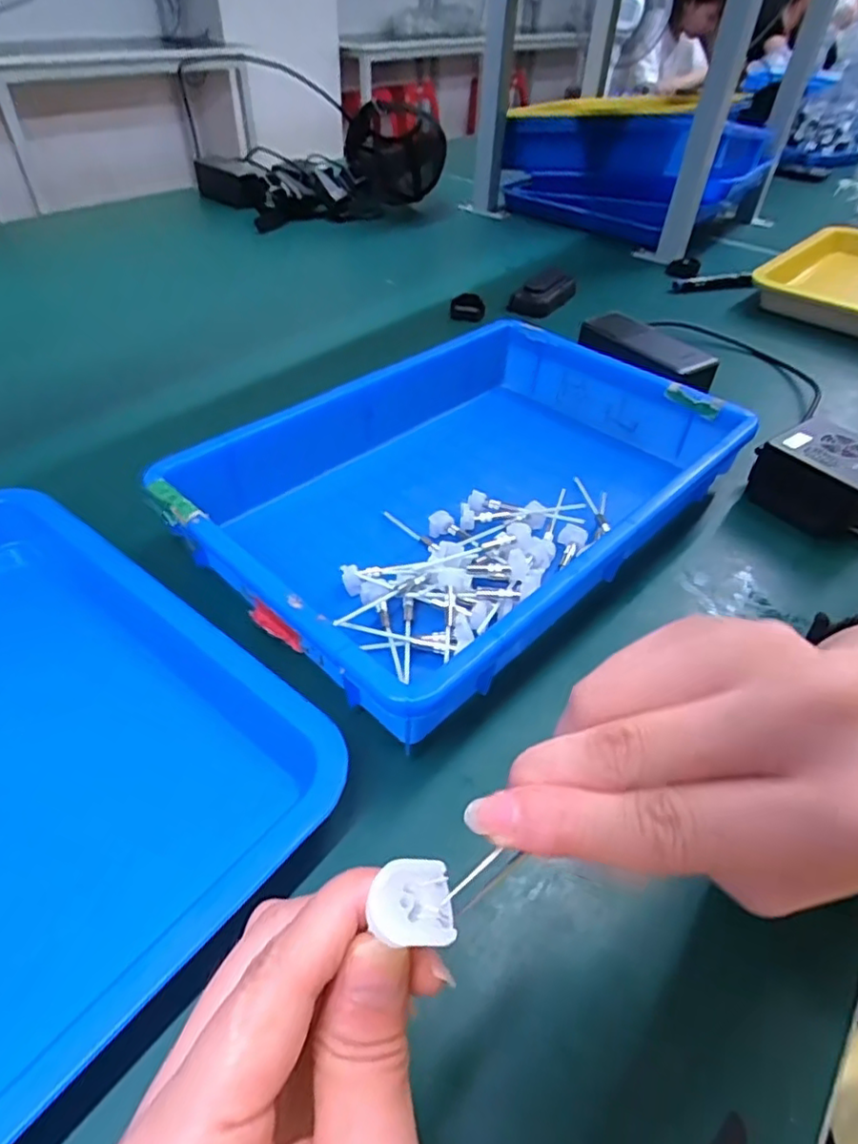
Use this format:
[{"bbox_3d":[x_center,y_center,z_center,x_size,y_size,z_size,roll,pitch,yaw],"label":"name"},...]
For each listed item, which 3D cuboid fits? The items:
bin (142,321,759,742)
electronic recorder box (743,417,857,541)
[{"bbox_3d":[0.029,-0.067,0.439,0.248,0.063,0.362,35,53,28],"label":"bin"},{"bbox_3d":[0.299,-0.071,0.474,0.083,0.052,0.083,-26,52,-26],"label":"electronic recorder box"}]

